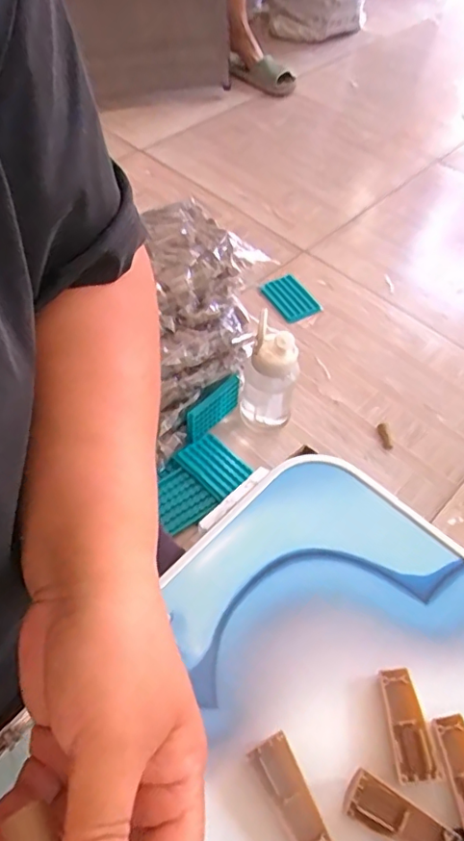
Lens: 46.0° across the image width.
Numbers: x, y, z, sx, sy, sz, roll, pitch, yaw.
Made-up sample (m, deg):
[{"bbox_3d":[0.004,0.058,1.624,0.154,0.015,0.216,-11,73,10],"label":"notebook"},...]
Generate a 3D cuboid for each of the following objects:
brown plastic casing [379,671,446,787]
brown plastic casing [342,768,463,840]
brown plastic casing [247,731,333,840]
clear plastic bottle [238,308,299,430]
[{"bbox_3d":[0.086,0.148,0.267,0.020,0.004,0.048,-3,55,-5],"label":"brown plastic casing"},{"bbox_3d":[0.076,0.179,0.243,0.051,0.005,0.018,27,58,15],"label":"brown plastic casing"},{"bbox_3d":[0.027,0.172,0.250,0.019,0.010,0.048,-25,60,-19],"label":"brown plastic casing"},{"bbox_3d":[0.063,-0.069,0.924,0.094,0.219,0.075,7,55,2],"label":"clear plastic bottle"}]

